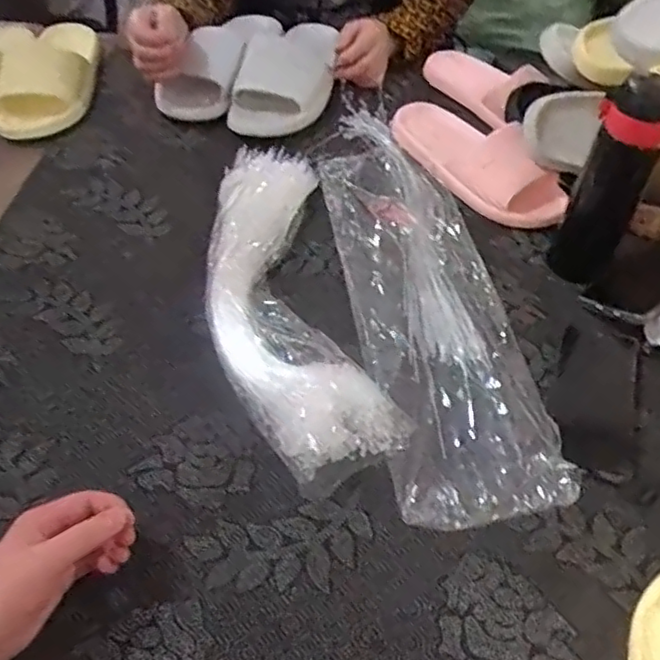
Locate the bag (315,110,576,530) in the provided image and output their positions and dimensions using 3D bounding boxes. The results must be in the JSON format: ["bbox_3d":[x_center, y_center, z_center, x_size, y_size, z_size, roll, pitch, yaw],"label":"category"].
[{"bbox_3d":[0.090,-0.058,0.694,0.148,0.015,0.521,-7,52,-7],"label":"bag"}]

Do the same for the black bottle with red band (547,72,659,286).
[{"bbox_3d":[0.277,-0.143,0.652,0.067,0.203,0.063,30,57,21],"label":"black bottle with red band"}]

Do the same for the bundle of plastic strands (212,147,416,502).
[{"bbox_3d":[-0.049,-0.043,0.661,0.148,0.047,0.428,-11,52,-10],"label":"bundle of plastic strands"}]

